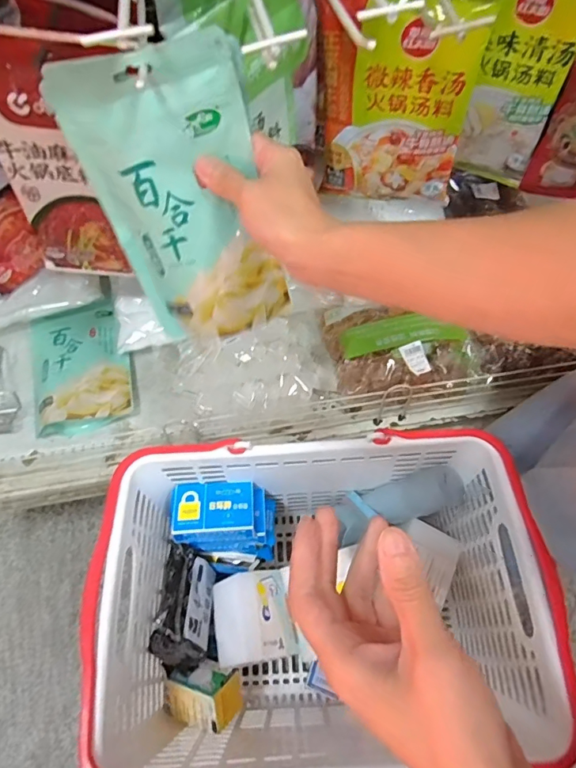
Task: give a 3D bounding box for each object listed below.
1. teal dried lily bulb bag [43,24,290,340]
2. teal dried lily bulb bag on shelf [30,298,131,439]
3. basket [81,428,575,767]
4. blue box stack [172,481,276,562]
[{"bbox_3d":[-0.085,-0.141,0.389,0.134,0.221,0.017,-10,37,6],"label":"teal dried lily bulb bag"},{"bbox_3d":[-0.282,-0.028,0.646,0.118,0.037,0.187,-16,62,-7],"label":"teal dried lily bulb bag on shelf"},{"bbox_3d":[0.031,0.247,0.574,0.450,0.231,0.325,-3,62,0],"label":"basket"},{"bbox_3d":[-0.080,0.169,0.607,0.126,0.069,0.084,3,62,3],"label":"blue box stack"}]

